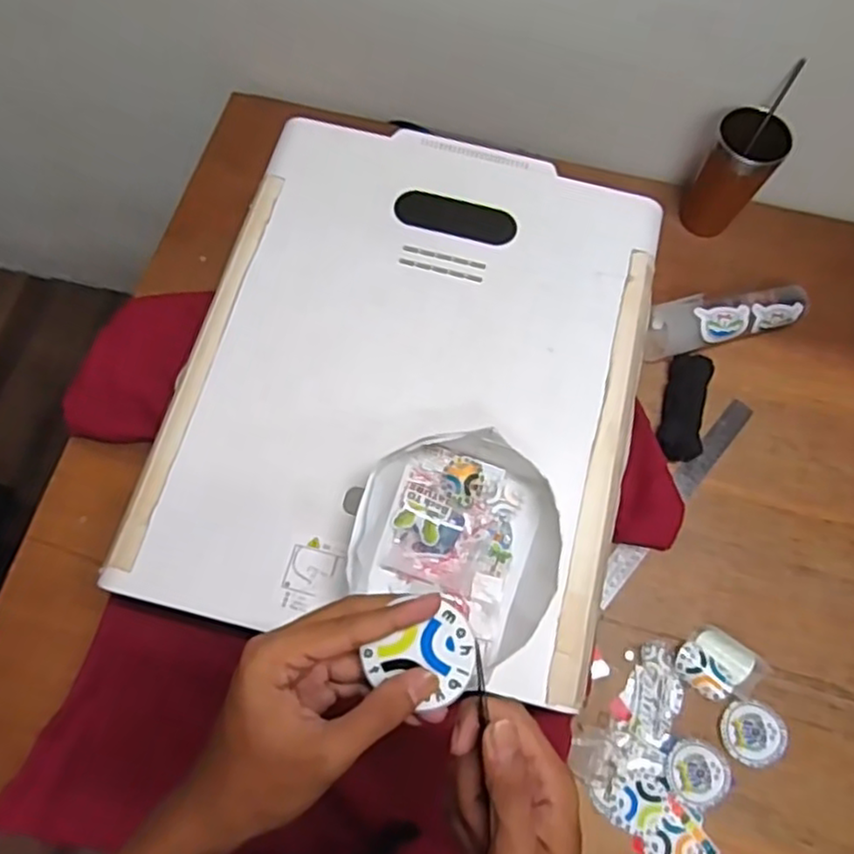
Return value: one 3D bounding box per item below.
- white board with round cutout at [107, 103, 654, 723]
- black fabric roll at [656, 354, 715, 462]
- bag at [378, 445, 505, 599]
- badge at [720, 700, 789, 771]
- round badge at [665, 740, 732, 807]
[{"bbox_3d":[-0.009,-0.052,0.628,0.398,0.026,0.494,13,69,3],"label":"white board with round cutout"},{"bbox_3d":[0.298,-0.025,0.794,0.047,0.033,0.135,19,69,5],"label":"black fabric roll"},{"bbox_3d":[0.013,0.075,0.571,0.079,0.016,0.110,19,69,5],"label":"bag"},{"bbox_3d":[0.323,0.304,0.681,0.063,0.005,0.059,1,69,-2],"label":"badge"},{"bbox_3d":[0.263,0.335,0.667,0.061,0.004,0.055,17,69,4],"label":"round badge"}]

